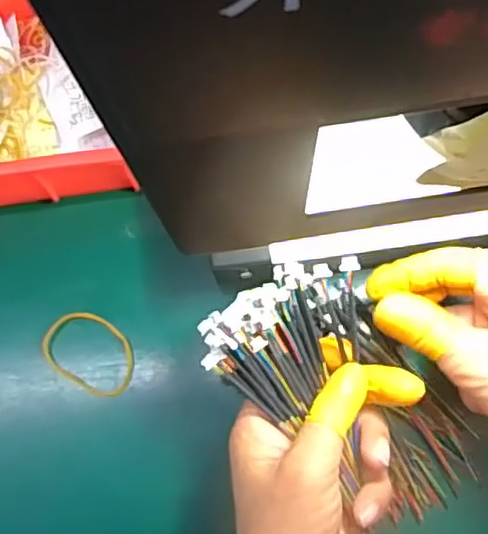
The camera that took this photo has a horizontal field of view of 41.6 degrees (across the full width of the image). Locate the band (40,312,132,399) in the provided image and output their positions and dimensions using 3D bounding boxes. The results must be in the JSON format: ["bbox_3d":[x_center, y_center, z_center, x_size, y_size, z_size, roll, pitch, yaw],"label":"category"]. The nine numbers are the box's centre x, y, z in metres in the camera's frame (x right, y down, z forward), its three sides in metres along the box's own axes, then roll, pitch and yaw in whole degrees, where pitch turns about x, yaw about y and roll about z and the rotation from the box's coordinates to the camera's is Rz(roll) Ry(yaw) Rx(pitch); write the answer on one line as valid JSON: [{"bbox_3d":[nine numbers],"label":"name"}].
[{"bbox_3d":[-0.086,0.048,0.359,0.055,0.004,0.038,30,81,8],"label":"band"}]

